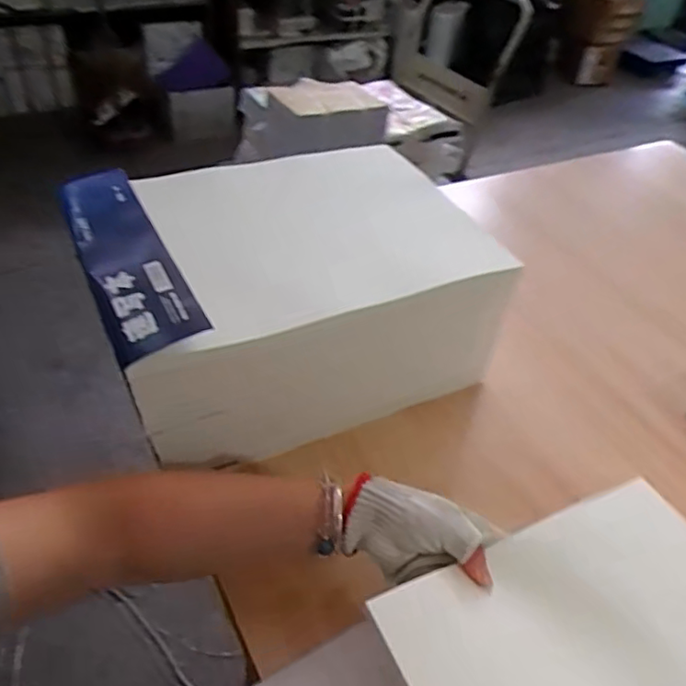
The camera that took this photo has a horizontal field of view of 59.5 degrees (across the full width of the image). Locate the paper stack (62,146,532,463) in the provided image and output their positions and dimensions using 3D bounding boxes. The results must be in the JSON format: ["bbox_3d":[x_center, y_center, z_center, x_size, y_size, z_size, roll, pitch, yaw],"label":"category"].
[{"bbox_3d":[-0.062,-0.051,0.617,0.344,0.186,0.260,-15,48,-23],"label":"paper stack"}]

